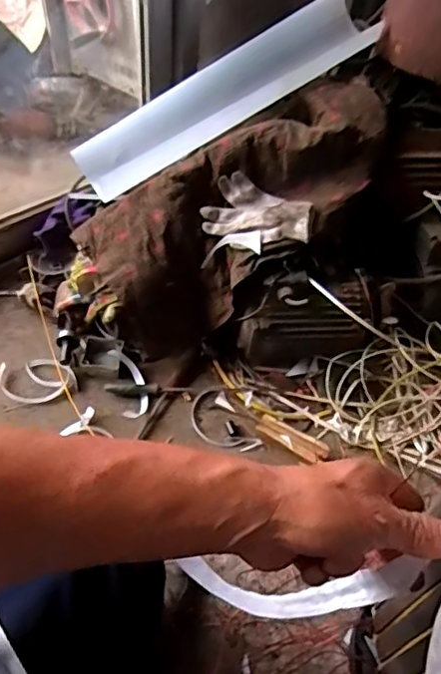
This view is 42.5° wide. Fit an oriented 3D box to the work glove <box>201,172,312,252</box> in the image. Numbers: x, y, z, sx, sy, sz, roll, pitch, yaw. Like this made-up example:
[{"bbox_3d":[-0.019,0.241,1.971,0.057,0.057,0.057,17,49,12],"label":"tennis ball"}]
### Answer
[{"bbox_3d":[0.063,-0.221,1.016,0.184,0.066,0.124,-5,51,-10],"label":"work glove"}]

